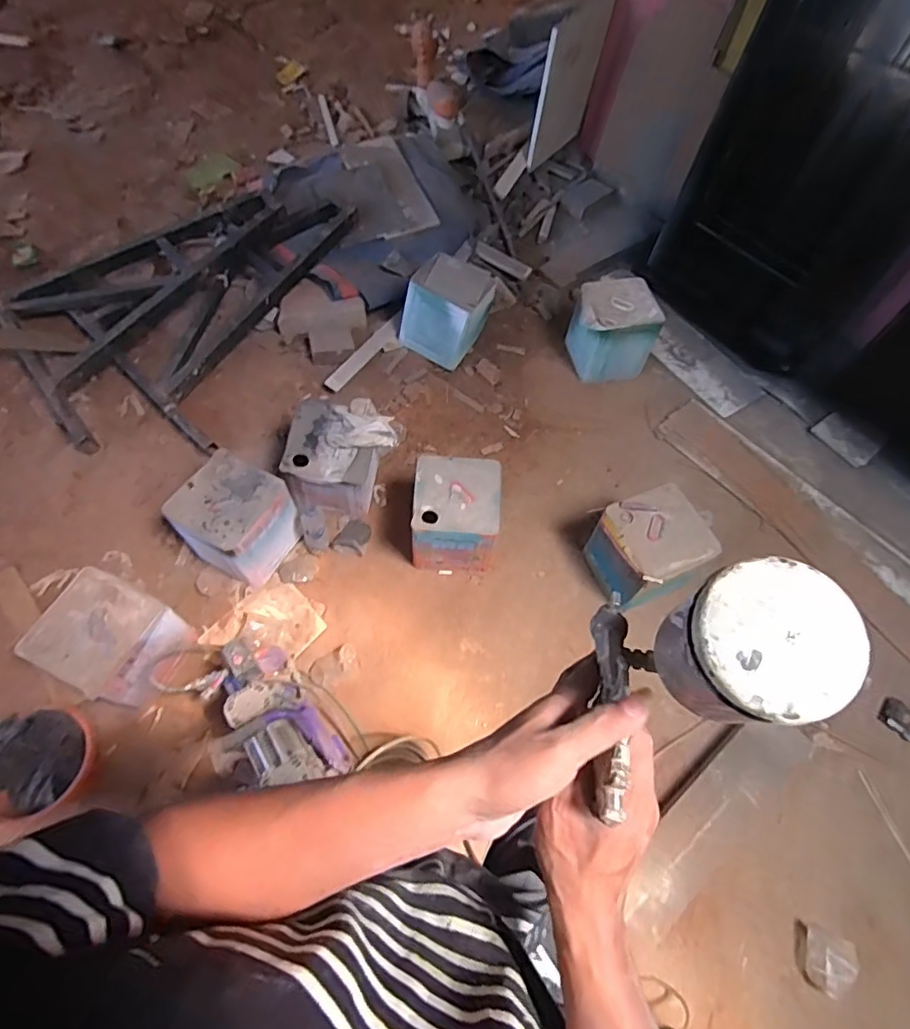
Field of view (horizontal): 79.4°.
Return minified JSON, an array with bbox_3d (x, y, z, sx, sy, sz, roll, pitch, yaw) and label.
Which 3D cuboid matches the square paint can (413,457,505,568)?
[{"bbox_3d":[-0.001,0.016,1.561,0.233,0.260,0.263,5,61,-2],"label":"square paint can"}]

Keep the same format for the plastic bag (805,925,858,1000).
[{"bbox_3d":[0.809,0.962,1.179,0.098,0.047,0.117,23,62,8],"label":"plastic bag"}]

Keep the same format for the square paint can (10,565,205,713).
[{"bbox_3d":[-0.844,0.314,1.349,0.268,0.225,0.250,25,62,9],"label":"square paint can"}]

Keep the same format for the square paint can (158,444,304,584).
[{"bbox_3d":[-0.603,0.024,1.523,0.250,0.251,0.267,30,63,12],"label":"square paint can"}]

